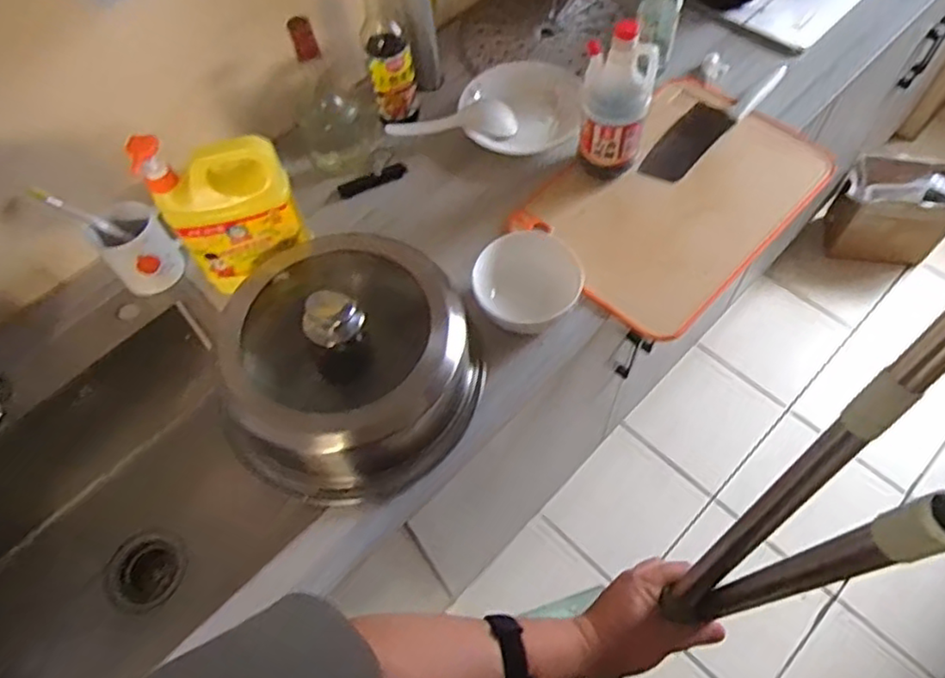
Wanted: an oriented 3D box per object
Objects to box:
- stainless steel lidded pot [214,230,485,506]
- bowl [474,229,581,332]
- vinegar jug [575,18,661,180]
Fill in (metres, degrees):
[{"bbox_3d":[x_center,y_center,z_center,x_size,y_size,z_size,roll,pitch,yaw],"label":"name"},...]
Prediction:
[{"bbox_3d":[-0.145,0.014,0.746,0.261,0.154,0.283,-1,61,3],"label":"stainless steel lidded pot"},{"bbox_3d":[0.068,-0.074,0.824,0.133,0.058,0.120,-3,61,2],"label":"bowl"},{"bbox_3d":[0.190,-0.309,0.862,0.087,0.203,0.070,10,62,9],"label":"vinegar jug"}]

